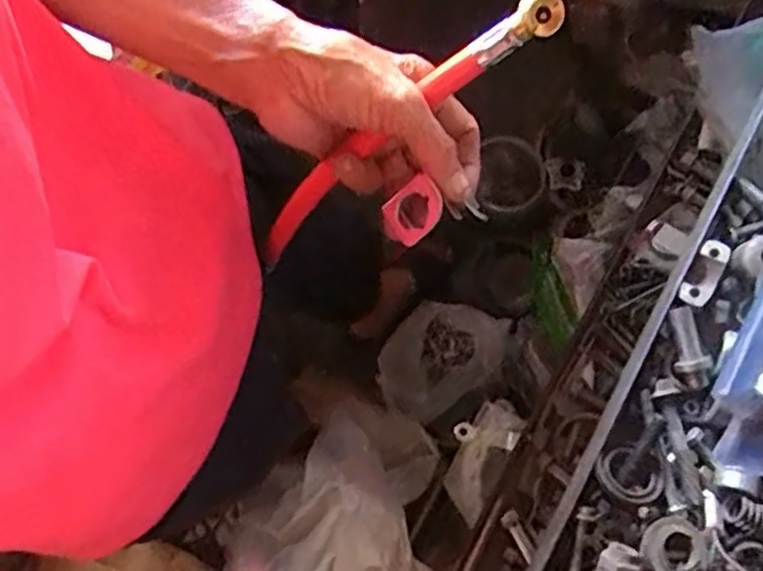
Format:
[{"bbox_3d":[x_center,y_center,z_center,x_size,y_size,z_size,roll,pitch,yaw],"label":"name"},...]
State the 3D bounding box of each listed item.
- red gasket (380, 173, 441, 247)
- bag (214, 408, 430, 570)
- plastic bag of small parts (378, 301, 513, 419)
[{"bbox_3d":[0.015,-0.037,0.382,0.035,0.008,0.028,-44,66,21],"label":"red gasket"},{"bbox_3d":[-0.094,0.346,0.944,0.298,0.326,0.245,-33,81,-7],"label":"bag"},{"bbox_3d":[0.080,0.103,1.060,0.183,0.170,0.132,-40,82,-8],"label":"plastic bag of small parts"}]

